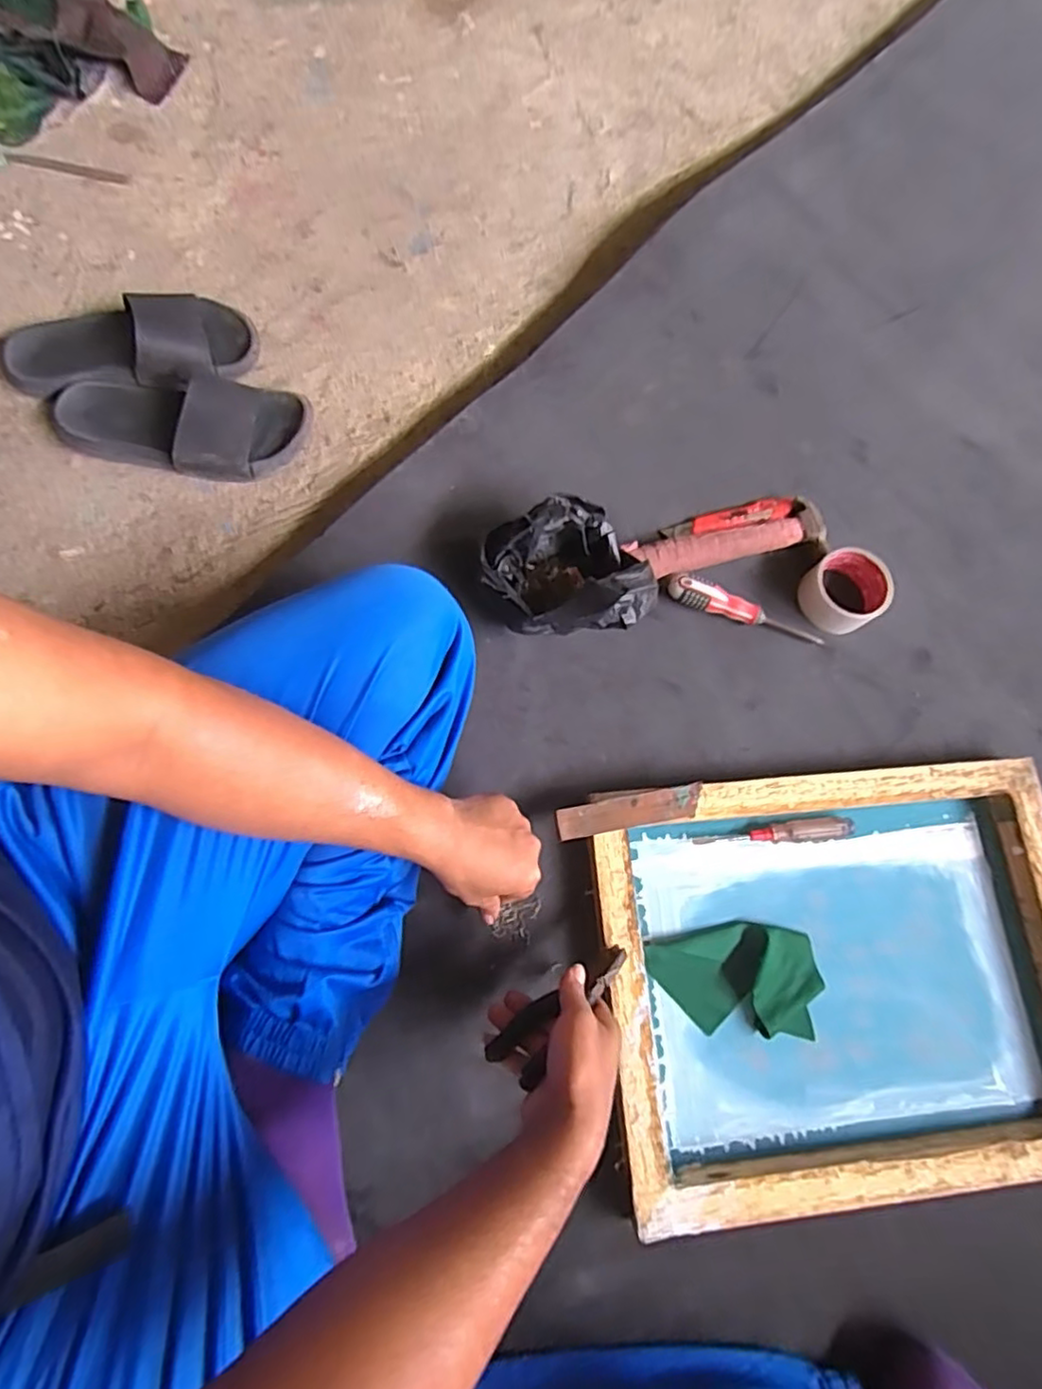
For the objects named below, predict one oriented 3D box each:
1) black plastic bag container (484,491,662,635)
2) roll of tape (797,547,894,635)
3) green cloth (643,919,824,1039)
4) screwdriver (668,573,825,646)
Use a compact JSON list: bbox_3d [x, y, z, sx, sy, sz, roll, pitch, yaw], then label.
[{"bbox_3d":[0.043,-0.124,0.680,0.157,0.112,0.144,-16,77,-6],"label":"black plastic bag container"},{"bbox_3d":[0.369,-0.116,0.738,0.099,0.048,0.085,-31,80,-11],"label":"roll of tape"},{"bbox_3d":[0.212,0.282,0.635,0.171,0.034,0.100,3,76,-4],"label":"green cloth"},{"bbox_3d":[0.255,-0.096,0.728,0.181,0.031,0.036,21,75,1],"label":"screwdriver"}]

